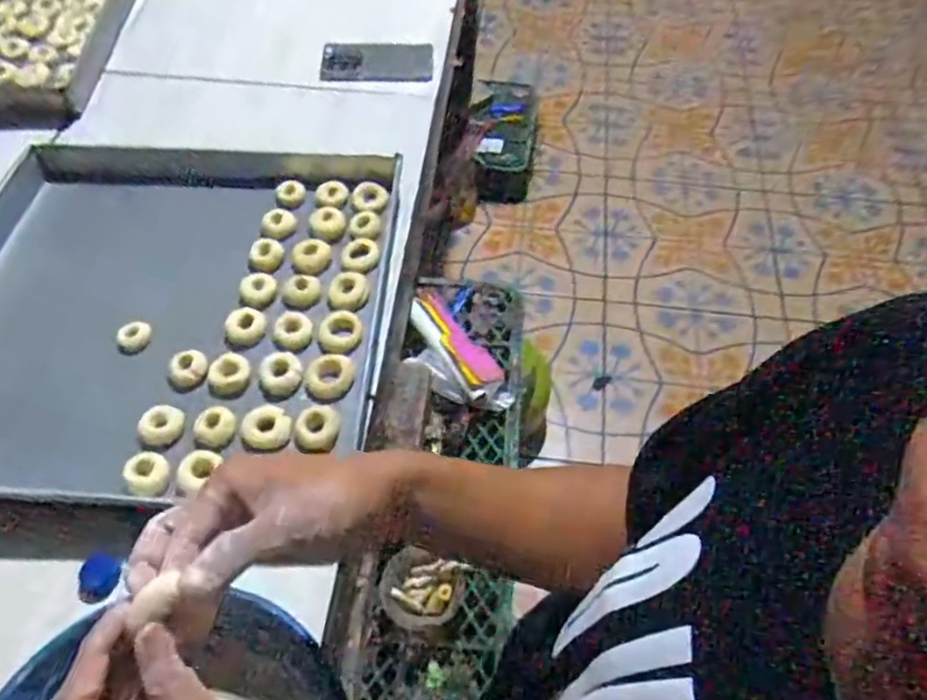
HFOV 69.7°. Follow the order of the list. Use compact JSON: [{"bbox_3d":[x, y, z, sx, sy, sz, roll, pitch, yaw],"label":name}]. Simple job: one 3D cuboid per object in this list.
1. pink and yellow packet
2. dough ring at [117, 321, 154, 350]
[{"bbox_3d":[-0.009,-0.009,0.873,0.060,0.031,0.209,-28,62,-17],"label":"pink and yellow packet"},{"bbox_3d":[-0.344,-0.017,0.697,0.034,0.011,0.035,0,58,0],"label":"dough ring"}]

